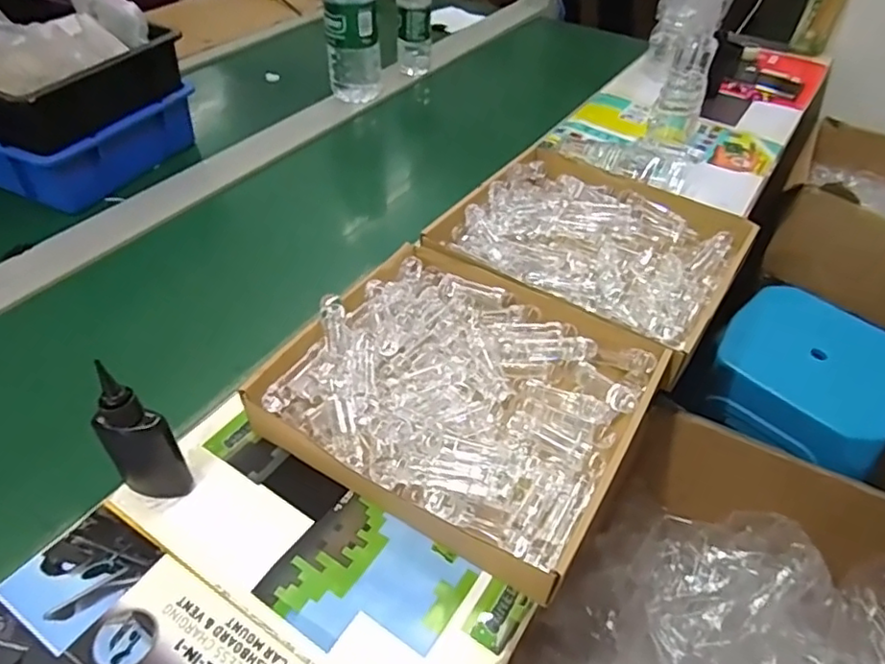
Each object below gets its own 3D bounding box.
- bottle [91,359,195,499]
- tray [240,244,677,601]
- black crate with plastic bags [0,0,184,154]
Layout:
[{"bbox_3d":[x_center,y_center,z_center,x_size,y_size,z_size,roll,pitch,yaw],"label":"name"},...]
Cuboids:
[{"bbox_3d":[-0.235,0.083,0.469,0.043,0.128,0.044,-32,54,-31],"label":"bottle"},{"bbox_3d":[0.022,0.048,0.566,0.301,0.060,0.282,24,48,21],"label":"tray"},{"bbox_3d":[-0.599,-0.392,0.833,0.372,0.129,0.267,20,46,17],"label":"black crate with plastic bags"}]

